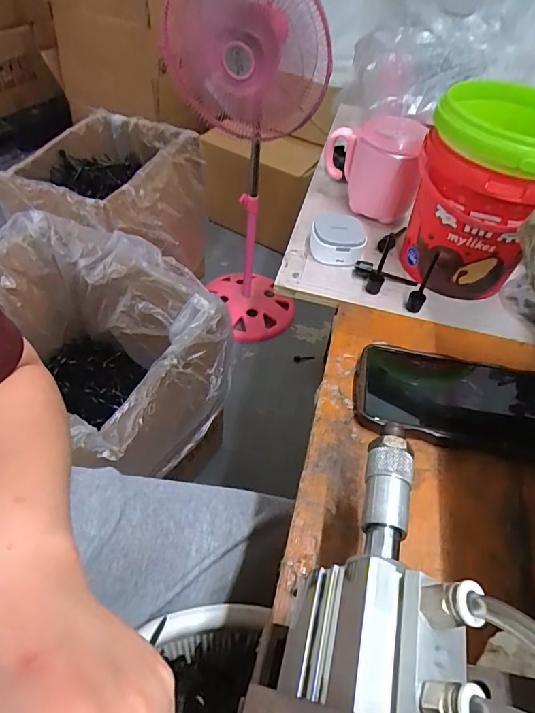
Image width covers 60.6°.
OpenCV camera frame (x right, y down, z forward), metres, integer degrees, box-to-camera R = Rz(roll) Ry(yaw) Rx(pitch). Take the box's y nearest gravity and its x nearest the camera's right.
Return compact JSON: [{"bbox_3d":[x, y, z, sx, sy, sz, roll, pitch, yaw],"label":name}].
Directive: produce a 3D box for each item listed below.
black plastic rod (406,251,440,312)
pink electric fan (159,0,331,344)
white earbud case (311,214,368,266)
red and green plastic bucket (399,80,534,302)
[{"bbox_3d":[0.141,-0.068,0.412,0.014,0.057,0.020,25,50,15],"label":"black plastic rod"},{"bbox_3d":[-0.064,-0.487,1.174,0.343,0.854,0.377,2,48,-5],"label":"pink electric fan"},{"bbox_3d":[0.071,-0.120,0.466,0.053,0.031,0.050,14,48,6],"label":"white earbud case"},{"bbox_3d":[0.194,-0.144,0.415,0.120,0.150,0.114,3,48,-4],"label":"red and green plastic bucket"}]

